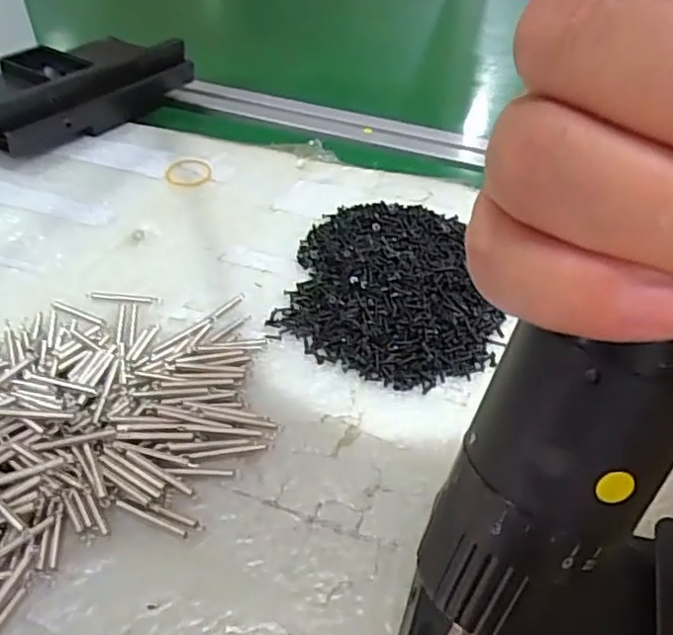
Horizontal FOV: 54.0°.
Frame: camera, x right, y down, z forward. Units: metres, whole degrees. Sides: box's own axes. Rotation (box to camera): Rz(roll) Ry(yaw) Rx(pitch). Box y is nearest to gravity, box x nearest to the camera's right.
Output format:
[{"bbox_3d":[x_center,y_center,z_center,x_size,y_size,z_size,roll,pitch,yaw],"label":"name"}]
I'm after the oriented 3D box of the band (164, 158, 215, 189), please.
[{"bbox_3d":[-0.096,-0.093,0.426,0.029,0.004,0.032,-17,52,-15],"label":"band"}]

